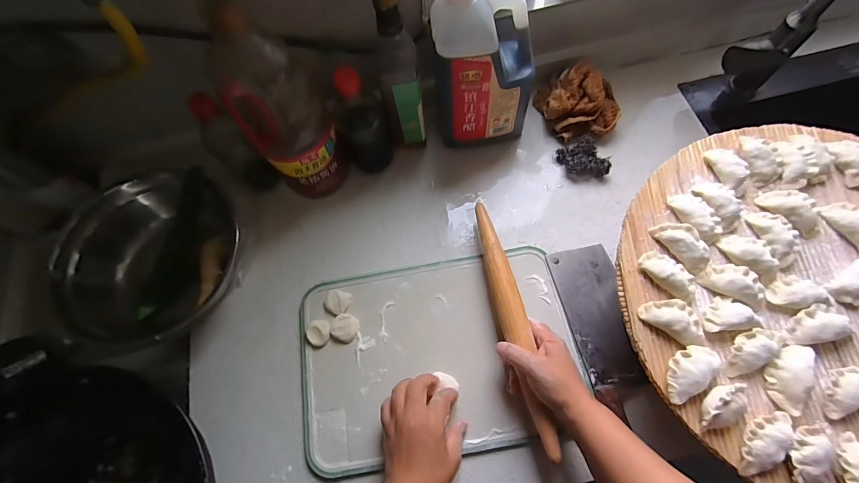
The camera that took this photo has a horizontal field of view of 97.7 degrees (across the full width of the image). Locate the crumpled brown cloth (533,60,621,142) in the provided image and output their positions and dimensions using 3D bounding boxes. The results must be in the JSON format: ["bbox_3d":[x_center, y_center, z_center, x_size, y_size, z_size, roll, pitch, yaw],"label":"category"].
[{"bbox_3d":[0.248,-0.232,0.618,0.118,0.074,0.121,-15,68,-3],"label":"crumpled brown cloth"}]

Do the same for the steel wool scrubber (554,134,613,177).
[{"bbox_3d":[0.246,-0.130,0.603,0.058,0.029,0.072,-25,69,-7],"label":"steel wool scrubber"}]

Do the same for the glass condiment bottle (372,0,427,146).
[{"bbox_3d":[-0.040,-0.234,0.536,0.060,0.267,0.068,-9,68,-1],"label":"glass condiment bottle"}]

